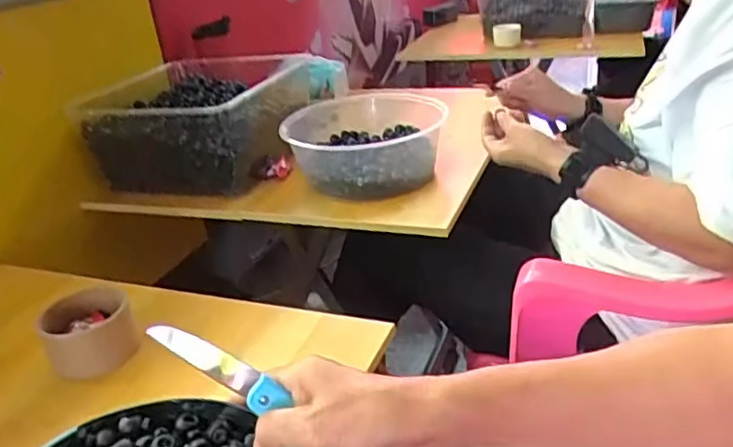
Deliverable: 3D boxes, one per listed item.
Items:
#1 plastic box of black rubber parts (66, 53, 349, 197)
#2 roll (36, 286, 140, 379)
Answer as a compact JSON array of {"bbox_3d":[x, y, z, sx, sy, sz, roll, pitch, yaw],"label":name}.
[{"bbox_3d":[-0.267,-0.216,1.168,0.307,0.150,0.529,3,27,17],"label":"plastic box of black rubber parts"},{"bbox_3d":[-0.267,0.103,0.607,0.082,0.048,0.088,-18,29,-23],"label":"roll"}]

